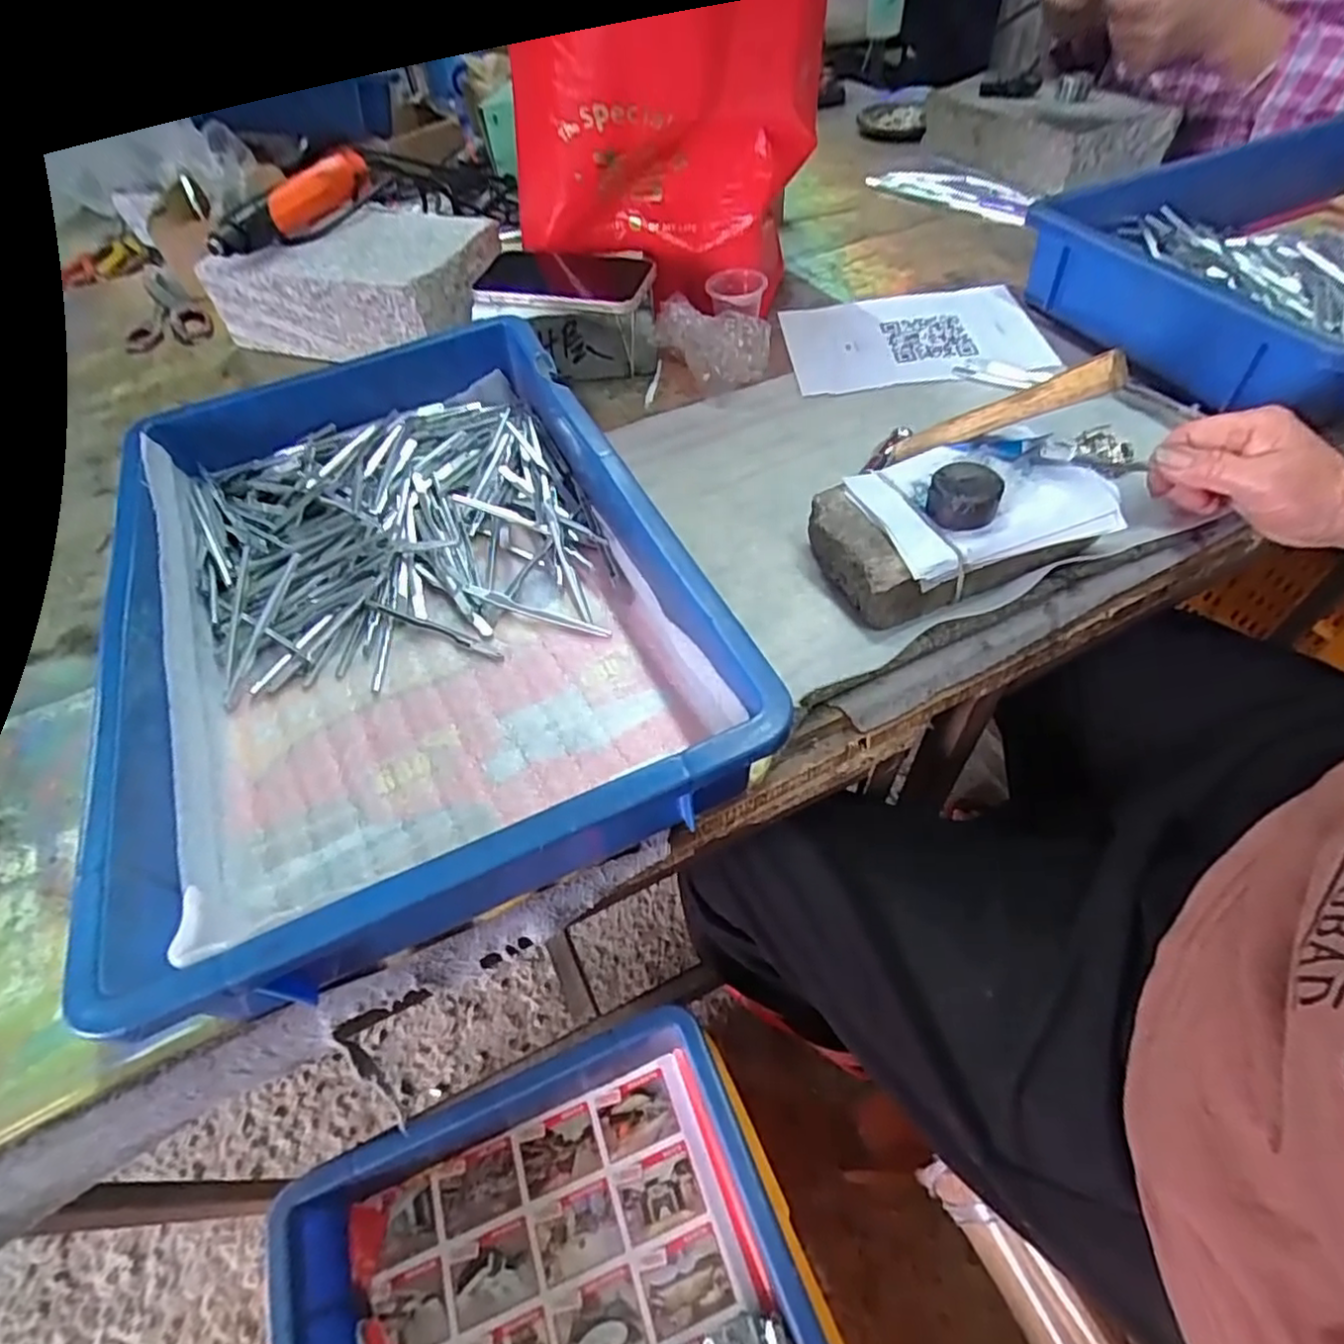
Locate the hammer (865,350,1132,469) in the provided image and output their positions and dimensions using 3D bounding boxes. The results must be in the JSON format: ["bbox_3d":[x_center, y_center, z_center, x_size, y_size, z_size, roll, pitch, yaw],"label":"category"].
[{"bbox_3d":[0.196,-0.160,0.427,0.046,0.019,0.155,-41,21,-30],"label":"hammer"}]

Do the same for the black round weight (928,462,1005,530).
[{"bbox_3d":[0.169,-0.102,0.396,0.037,0.022,0.037,19,57,19],"label":"black round weight"}]

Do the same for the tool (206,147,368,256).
[{"bbox_3d":[-0.341,-0.425,0.612,0.030,0.043,0.188,15,56,16],"label":"tool"}]

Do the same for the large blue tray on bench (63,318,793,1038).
[{"bbox_3d":[-0.158,-0.053,0.410,0.279,0.095,0.428,-21,54,-11],"label":"large blue tray on bench"}]

